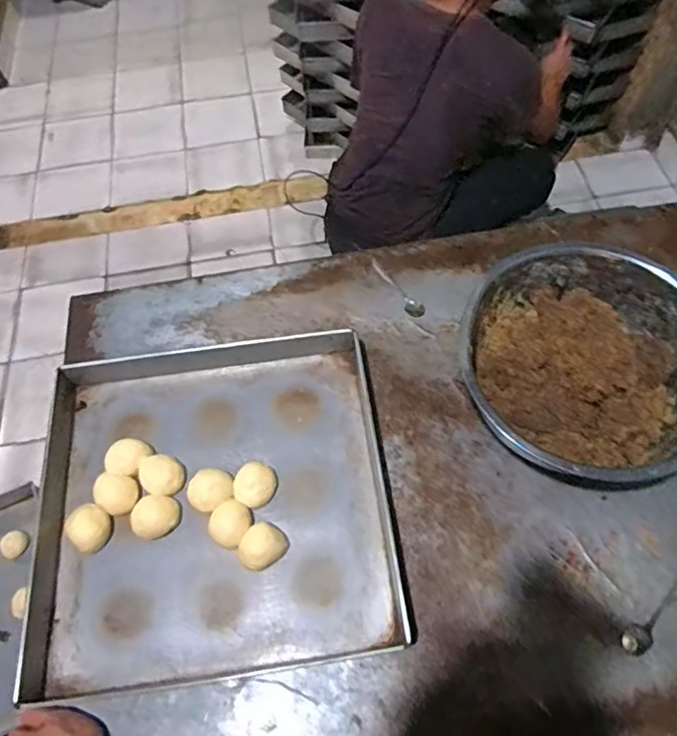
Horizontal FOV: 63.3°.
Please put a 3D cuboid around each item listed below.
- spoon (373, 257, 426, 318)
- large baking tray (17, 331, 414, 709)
[{"bbox_3d":[0.100,-0.137,0.926,0.027,0.012,0.145,-26,63,-11],"label":"spoon"},{"bbox_3d":[-0.160,0.171,0.762,0.443,0.078,0.444,-8,61,-1],"label":"large baking tray"}]

